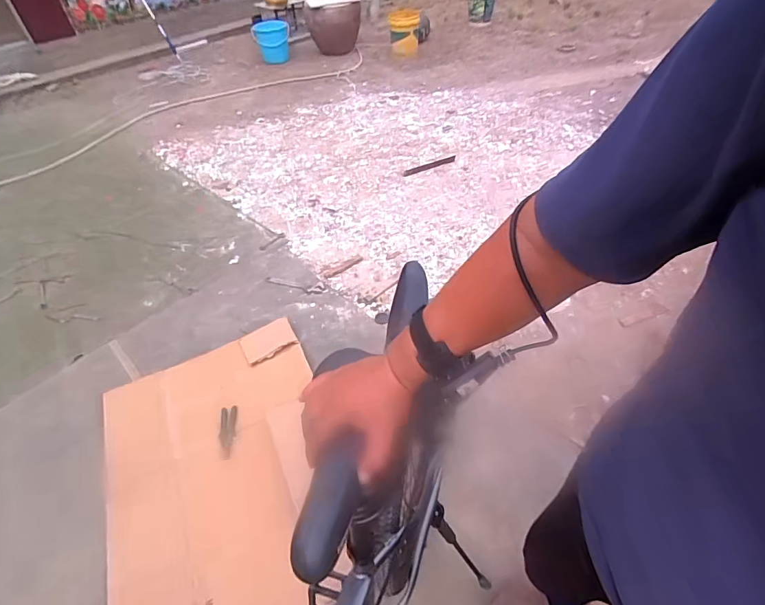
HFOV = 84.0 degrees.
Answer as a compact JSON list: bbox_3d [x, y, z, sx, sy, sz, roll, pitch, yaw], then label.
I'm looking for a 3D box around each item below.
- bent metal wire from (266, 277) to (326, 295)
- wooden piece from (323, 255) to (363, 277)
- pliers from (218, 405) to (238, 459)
[{"bbox_3d":[-0.389,-0.069,1.893,0.274,0.015,0.084,3,48,6],"label":"bent metal wire"},{"bbox_3d":[-0.180,-0.168,1.978,0.210,0.011,0.054,-30,51,-22],"label":"wooden piece"},{"bbox_3d":[-0.511,0.424,1.398,0.049,0.009,0.175,4,50,-15],"label":"pliers"}]

